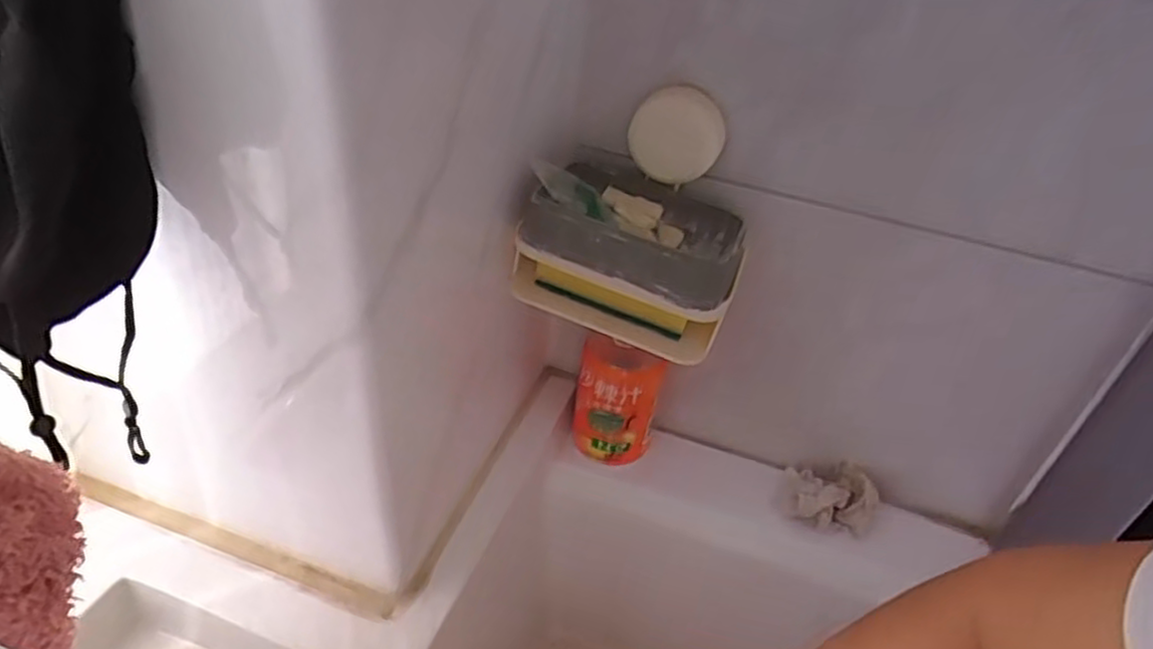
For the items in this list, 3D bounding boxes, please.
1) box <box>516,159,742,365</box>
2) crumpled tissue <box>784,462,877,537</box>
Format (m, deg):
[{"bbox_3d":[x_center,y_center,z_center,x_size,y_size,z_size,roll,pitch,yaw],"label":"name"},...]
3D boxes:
[{"bbox_3d":[0.034,-0.040,0.440,0.134,0.083,0.079,19,41,15],"label":"box"},{"bbox_3d":[0.186,0.124,0.531,0.056,0.032,0.046,4,40,-3],"label":"crumpled tissue"}]

